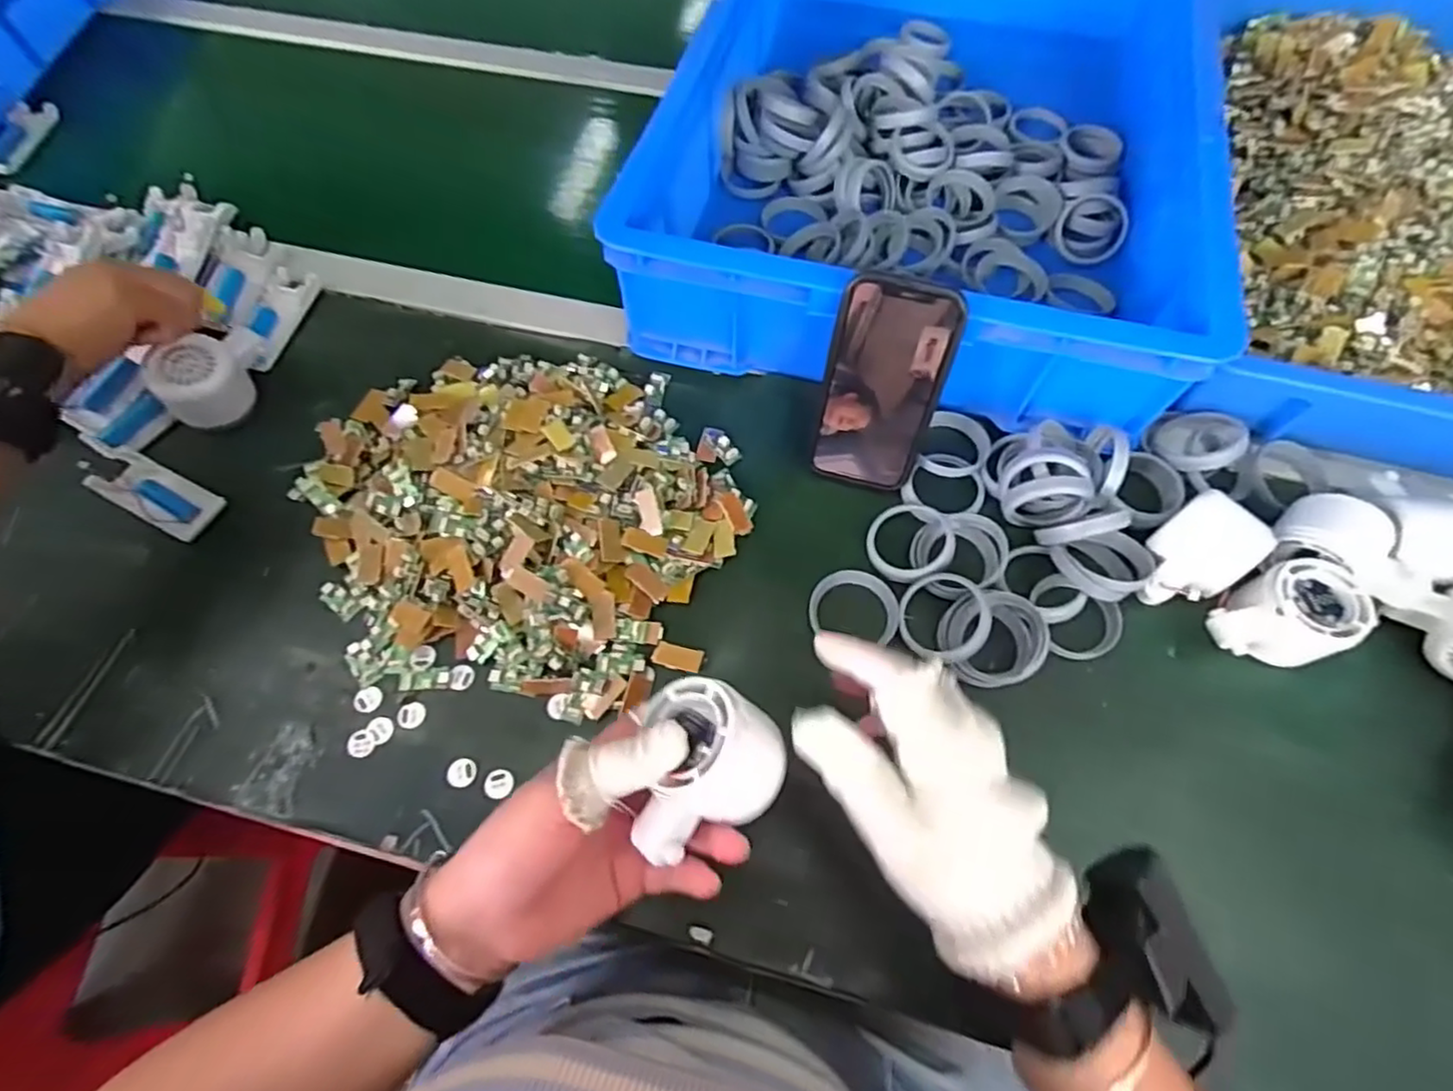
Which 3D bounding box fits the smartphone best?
[{"bbox_3d":[0.104,-0.103,0.451,0.076,0.147,0.005,16,42,9],"label":"smartphone"}]

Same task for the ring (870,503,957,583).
[{"bbox_3d":[0.126,-0.003,0.463,0.055,0.015,0.060,-30,68,-13],"label":"ring"}]

